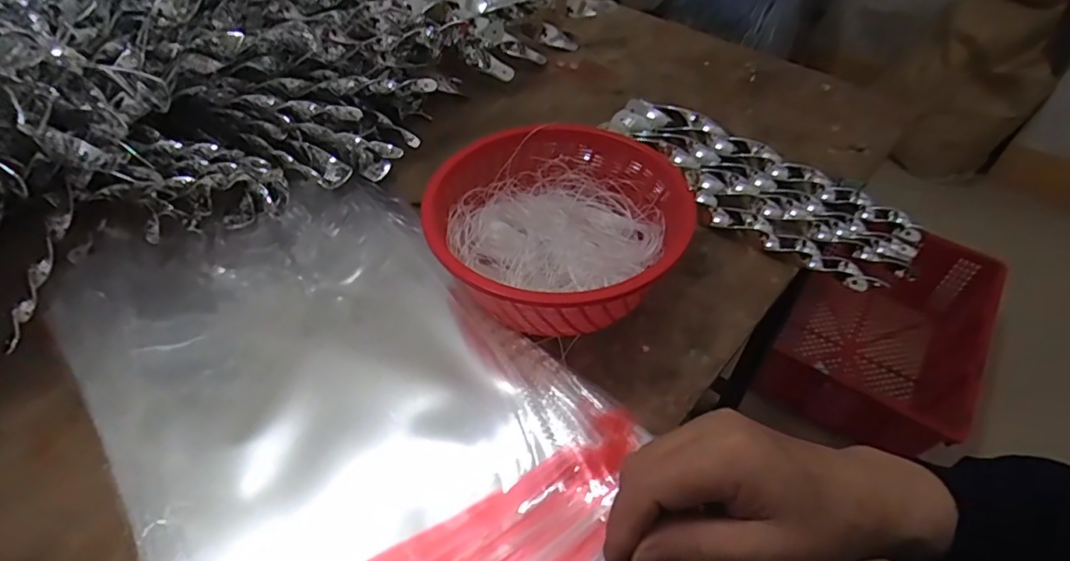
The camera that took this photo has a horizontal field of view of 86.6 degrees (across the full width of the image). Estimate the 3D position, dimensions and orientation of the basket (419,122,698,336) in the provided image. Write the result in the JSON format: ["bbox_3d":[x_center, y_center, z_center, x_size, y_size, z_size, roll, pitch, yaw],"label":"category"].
[{"bbox_3d":[0.015,-0.031,0.413,0.171,0.079,0.173,1,48,-1],"label":"basket"}]

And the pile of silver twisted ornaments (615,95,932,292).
[{"bbox_3d":[0.186,-0.086,0.509,0.290,0.020,0.117,32,54,24],"label":"pile of silver twisted ornaments"}]

